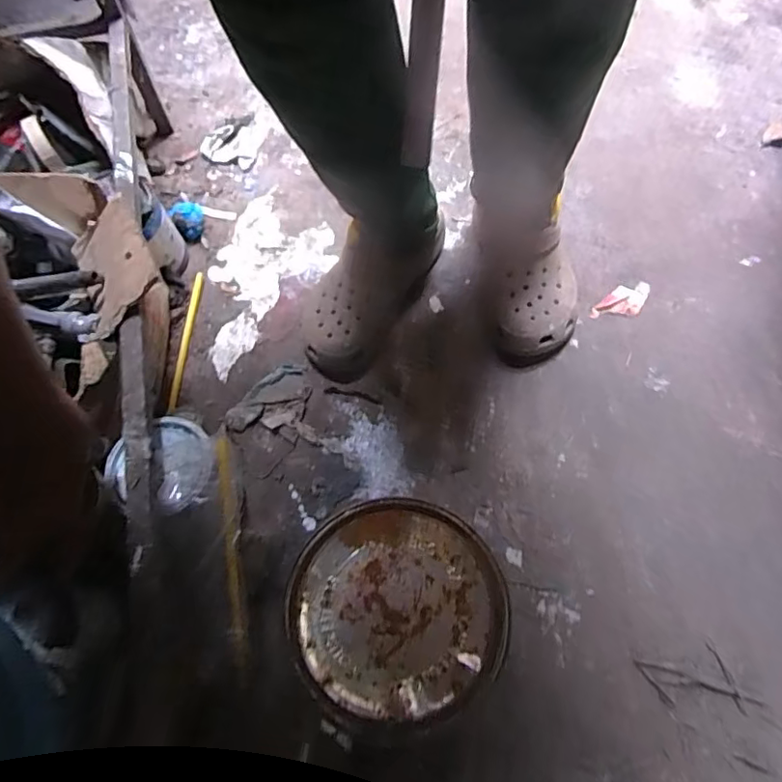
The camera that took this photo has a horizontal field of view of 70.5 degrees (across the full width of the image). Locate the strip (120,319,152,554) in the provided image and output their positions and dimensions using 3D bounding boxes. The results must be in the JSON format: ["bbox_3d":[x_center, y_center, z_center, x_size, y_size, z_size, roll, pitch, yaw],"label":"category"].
[{"bbox_3d":[-0.233,0.031,0.504,0.021,0.010,0.224,-14,66,-3],"label":"strip"}]

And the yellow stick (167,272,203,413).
[{"bbox_3d":[-0.282,-0.072,0.760,0.010,0.010,0.225,-1,64,3],"label":"yellow stick"}]

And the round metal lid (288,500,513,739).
[{"bbox_3d":[0.003,0.156,0.404,0.150,0.015,0.154,-1,64,3],"label":"round metal lid"}]

